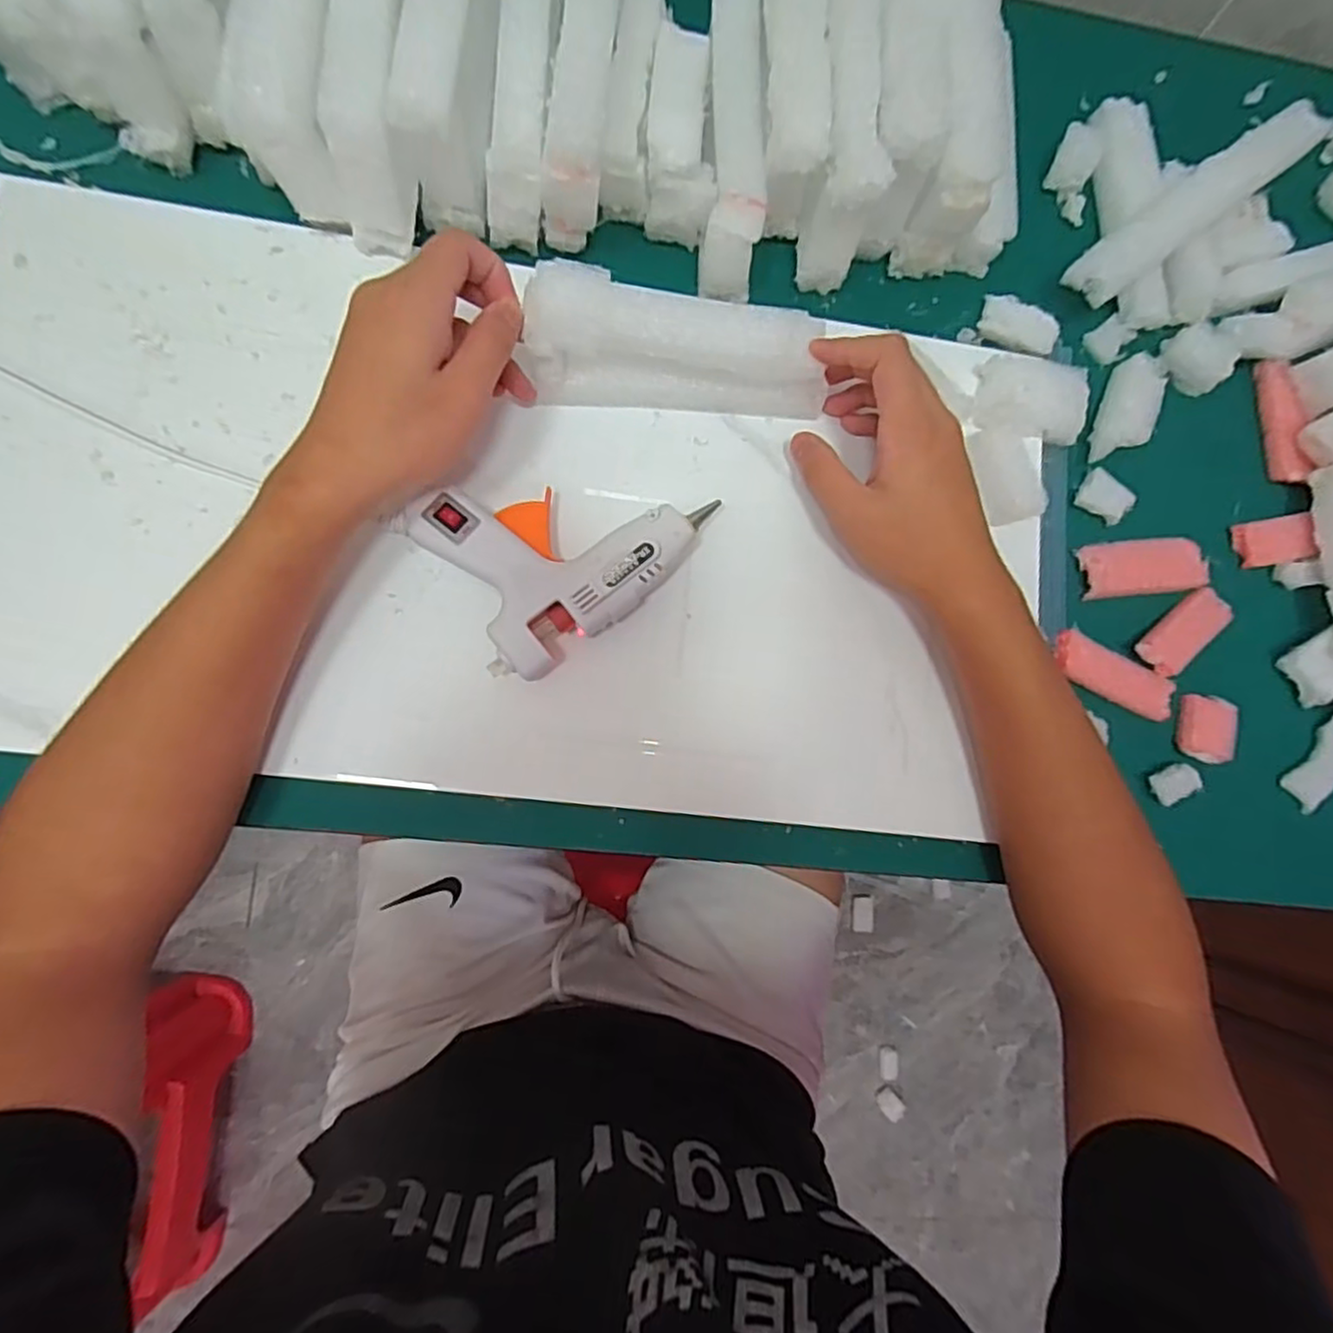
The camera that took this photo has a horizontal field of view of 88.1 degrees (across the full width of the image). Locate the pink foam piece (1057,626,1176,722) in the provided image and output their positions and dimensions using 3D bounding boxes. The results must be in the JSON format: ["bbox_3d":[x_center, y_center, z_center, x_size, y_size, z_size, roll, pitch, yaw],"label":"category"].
[{"bbox_3d":[0.265,0.005,0.406,0.081,0.012,0.025,27,80,-3],"label":"pink foam piece"}]

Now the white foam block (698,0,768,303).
[{"bbox_3d":[0.038,-0.305,0.399,0.031,0.052,0.167,2,82,-7],"label":"white foam block"}]

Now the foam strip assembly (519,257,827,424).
[{"bbox_3d":[0.007,-0.164,0.366,0.160,0.066,0.035,3,83,-15],"label":"foam strip assembly"}]

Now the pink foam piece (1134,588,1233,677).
[{"bbox_3d":[0.313,-0.022,0.415,0.067,0.009,0.026,-38,88,-11],"label":"pink foam piece"}]

